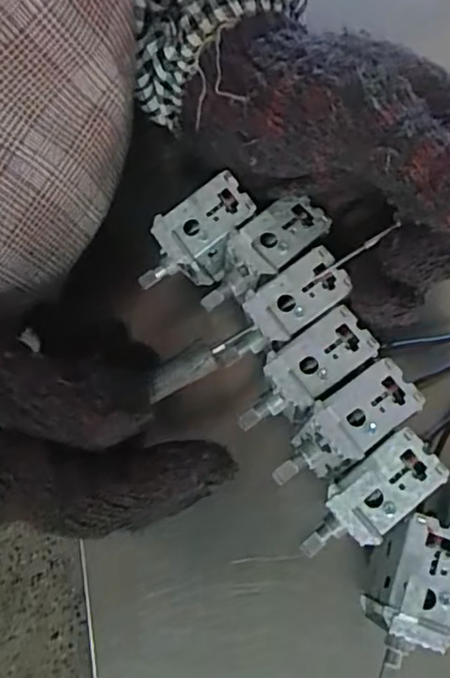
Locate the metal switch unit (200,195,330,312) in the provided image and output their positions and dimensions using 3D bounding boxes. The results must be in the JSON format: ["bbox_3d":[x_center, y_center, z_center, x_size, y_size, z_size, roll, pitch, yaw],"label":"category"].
[{"bbox_3d":[0.014,-0.033,0.242,0.055,0.020,0.021,-42,76,-10],"label":"metal switch unit"}]

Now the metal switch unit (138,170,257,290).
[{"bbox_3d":[-0.012,-0.039,0.253,0.048,0.028,0.025,-34,74,-8],"label":"metal switch unit"}]

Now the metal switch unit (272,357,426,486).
[{"bbox_3d":[0.042,0.030,0.221,0.056,0.018,0.022,-36,75,-9],"label":"metal switch unit"}]

